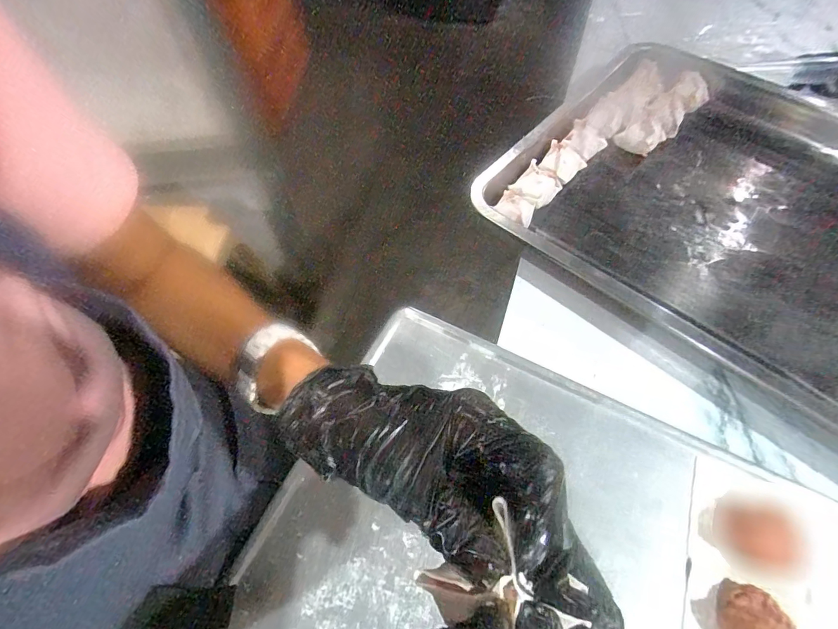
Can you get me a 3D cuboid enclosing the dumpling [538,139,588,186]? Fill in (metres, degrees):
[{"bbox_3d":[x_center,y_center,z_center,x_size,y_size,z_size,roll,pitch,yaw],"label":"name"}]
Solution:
[{"bbox_3d":[0.160,-0.166,0.478,0.040,0.029,0.050,28,65,17],"label":"dumpling"}]

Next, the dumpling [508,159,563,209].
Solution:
[{"bbox_3d":[0.126,-0.137,0.465,0.038,0.031,0.053,36,68,21],"label":"dumpling"}]

